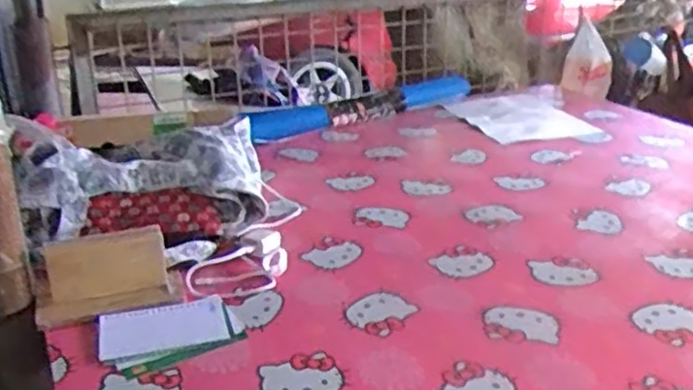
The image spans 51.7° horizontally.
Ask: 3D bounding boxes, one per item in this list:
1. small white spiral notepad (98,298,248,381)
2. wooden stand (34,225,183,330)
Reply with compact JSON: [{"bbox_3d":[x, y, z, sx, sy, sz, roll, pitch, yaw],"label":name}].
[{"bbox_3d":[-0.189,0.147,0.758,0.136,0.010,0.106,-12,25,-23],"label":"small white spiral notepad"},{"bbox_3d":[-0.274,0.092,0.804,0.143,0.090,0.023,-10,-6,-13],"label":"wooden stand"}]

